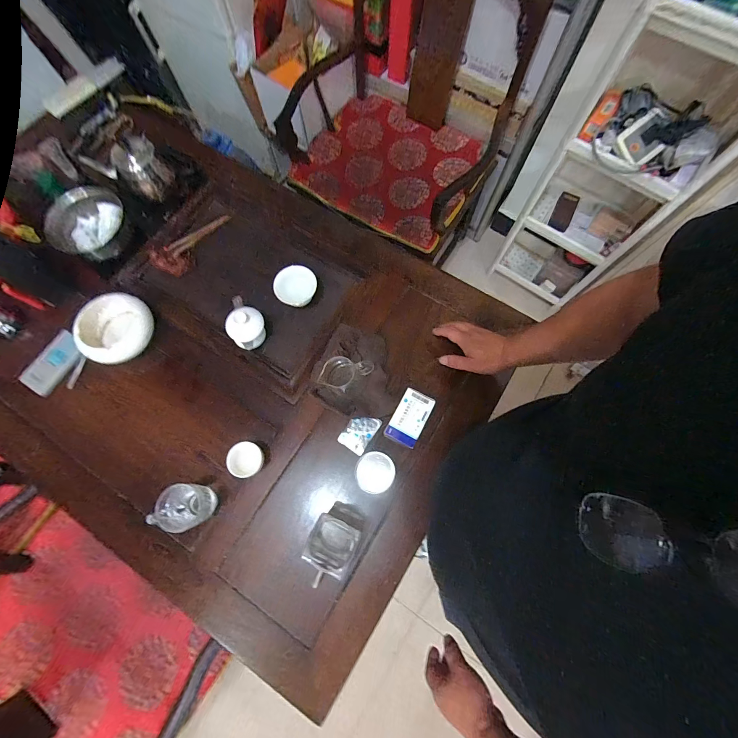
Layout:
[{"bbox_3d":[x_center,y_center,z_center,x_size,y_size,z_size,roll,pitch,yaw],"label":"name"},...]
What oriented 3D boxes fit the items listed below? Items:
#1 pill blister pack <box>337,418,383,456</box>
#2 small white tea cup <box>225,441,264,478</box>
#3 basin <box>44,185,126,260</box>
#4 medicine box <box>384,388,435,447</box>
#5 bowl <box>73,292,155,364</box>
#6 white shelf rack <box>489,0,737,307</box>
[{"bbox_3d":[-0.018,0.127,0.678,0.057,0.010,0.081,34,79,8],"label":"pill blister pack"},{"bbox_3d":[-0.233,0.174,0.643,0.059,0.049,0.063,0,74,1],"label":"small white tea cup"},{"bbox_3d":[-0.643,-0.331,0.782,0.129,0.091,0.171,23,75,7],"label":"basin"},{"bbox_3d":[0.084,0.100,0.686,0.065,0.029,0.109,27,76,8],"label":"medicine box"},{"bbox_3d":[-0.543,-0.088,0.722,0.132,0.061,0.157,13,74,4],"label":"bowl"},{"bbox_3d":[0.792,-0.633,1.110,0.363,0.974,0.408,34,77,10],"label":"white shelf rack"}]

